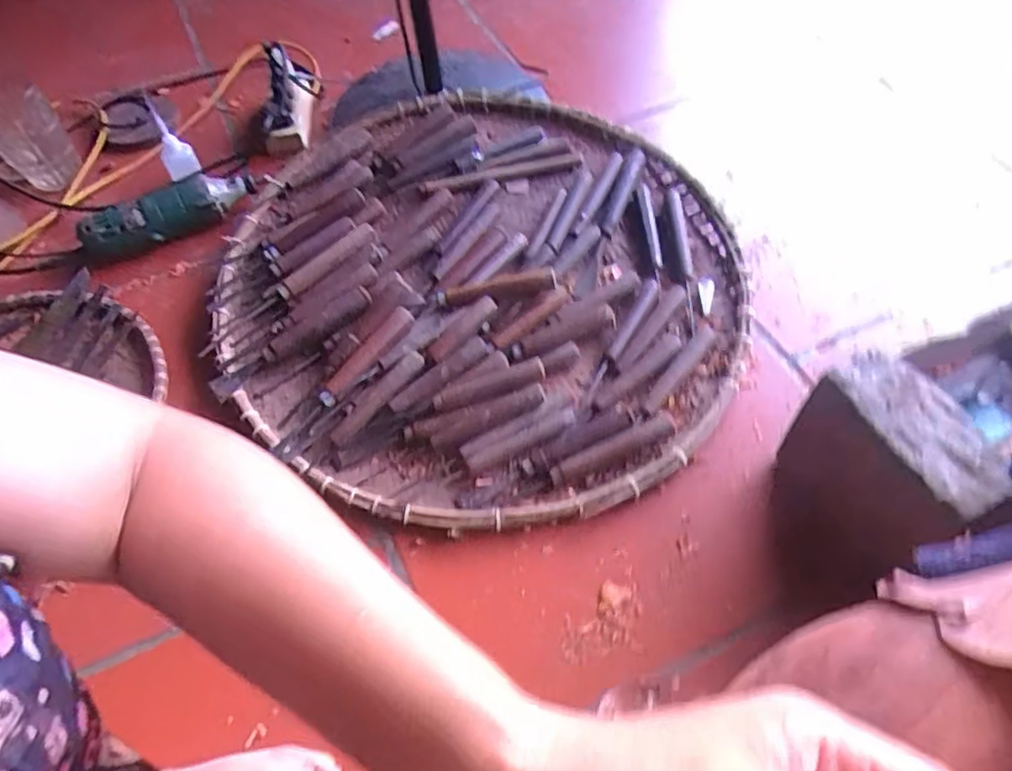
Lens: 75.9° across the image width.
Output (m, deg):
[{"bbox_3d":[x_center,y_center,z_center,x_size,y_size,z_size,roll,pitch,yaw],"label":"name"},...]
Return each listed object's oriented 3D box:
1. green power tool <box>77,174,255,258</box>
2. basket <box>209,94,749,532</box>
[{"bbox_3d":[-0.373,-0.191,0.718,0.183,0.044,0.054,-21,58,-10],"label":"green power tool"},{"bbox_3d":[-0.026,-0.102,0.652,0.498,0.081,0.480,-2,57,3],"label":"basket"}]

